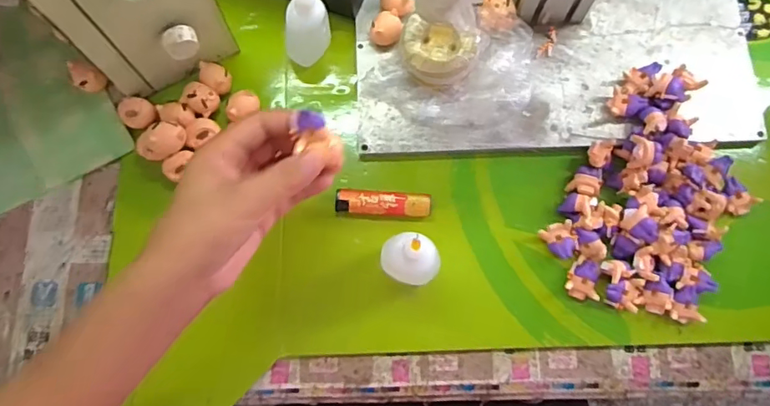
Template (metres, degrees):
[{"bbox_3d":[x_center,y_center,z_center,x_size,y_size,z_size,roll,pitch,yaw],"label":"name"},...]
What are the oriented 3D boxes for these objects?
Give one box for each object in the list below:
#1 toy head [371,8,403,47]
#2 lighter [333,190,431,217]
[{"bbox_3d":[0.002,-0.157,0.475,0.027,0.020,0.030,2,78,0],"label":"toy head"},{"bbox_3d":[-0.001,0.001,0.447,0.080,0.013,0.019,3,78,0],"label":"lighter"}]

